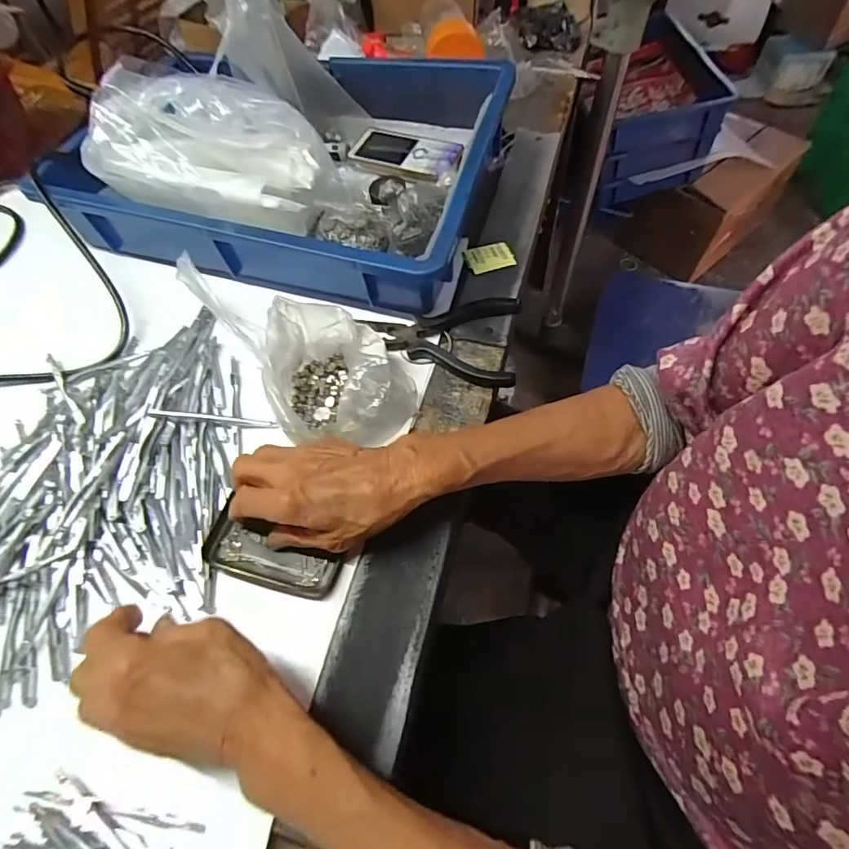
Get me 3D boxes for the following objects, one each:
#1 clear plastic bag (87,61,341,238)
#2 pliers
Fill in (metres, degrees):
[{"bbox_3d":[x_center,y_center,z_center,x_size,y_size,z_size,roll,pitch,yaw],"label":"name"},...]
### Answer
[{"bbox_3d":[-0.187,-0.233,0.436,0.203,0.102,0.099,-7,59,0],"label":"clear plastic bag"},{"bbox_3d":[0.014,-0.075,0.419,0.126,0.021,0.082,6,59,8],"label":"pliers"}]

